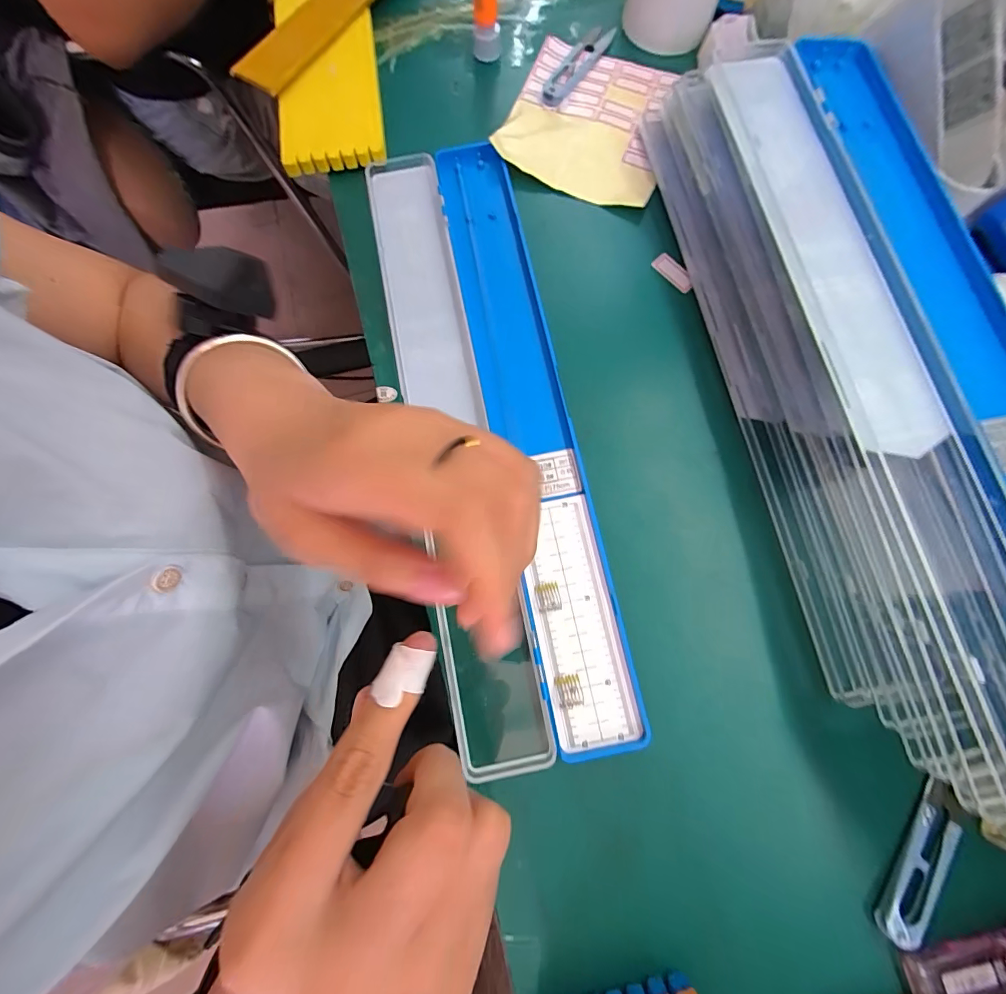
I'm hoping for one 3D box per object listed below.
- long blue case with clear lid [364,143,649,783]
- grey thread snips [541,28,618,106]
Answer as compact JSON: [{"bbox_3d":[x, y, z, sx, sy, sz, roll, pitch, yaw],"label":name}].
[{"bbox_3d":[-0.014,-0.064,0.305,0.116,0.016,0.460,-12,76,-3],"label":"long blue case with clear lid"},{"bbox_3d":[0.070,-0.416,0.411,0.027,0.008,0.110,32,80,8],"label":"grey thread snips"}]

